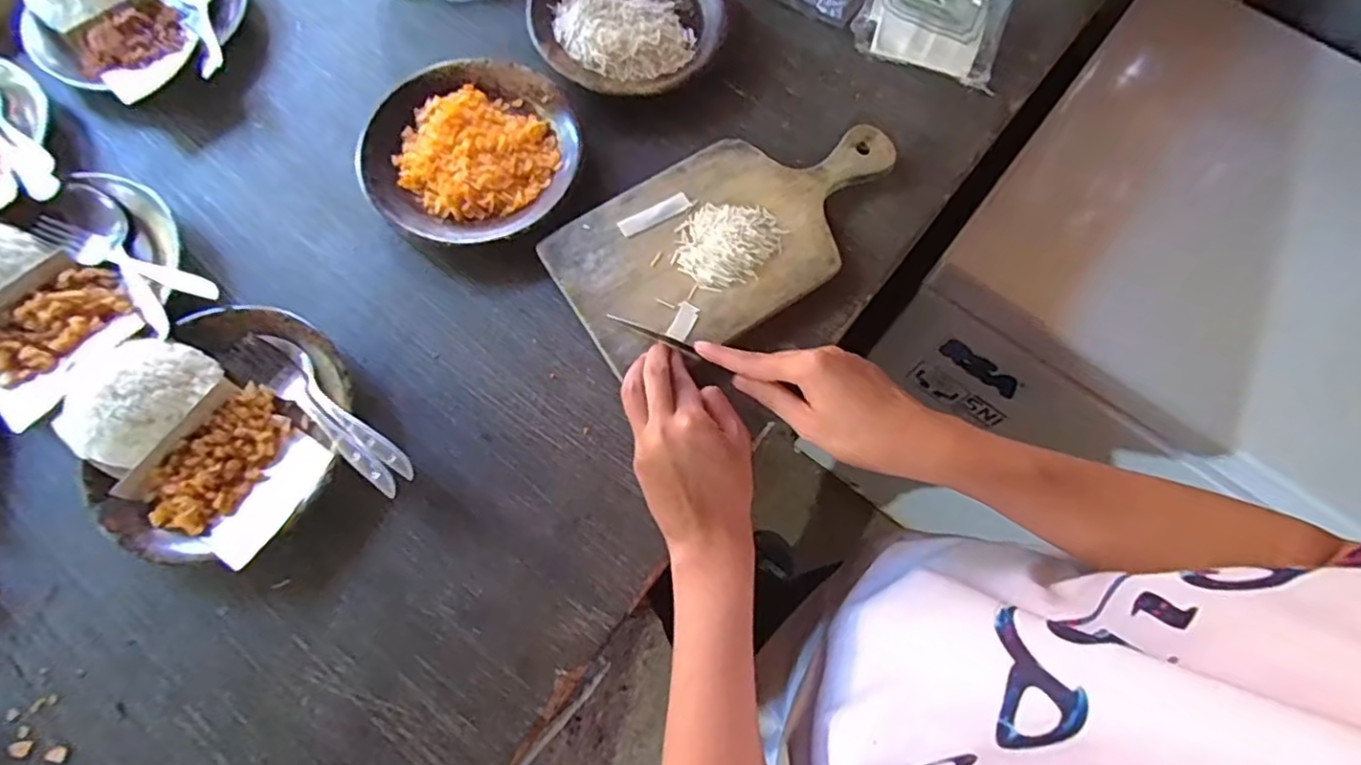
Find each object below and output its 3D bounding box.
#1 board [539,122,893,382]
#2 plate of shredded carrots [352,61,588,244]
[{"bbox_3d":[0.046,-0.135,0.537,0.306,0.026,0.168,-37,76,-12],"label":"board"},{"bbox_3d":[-0.180,-0.202,0.553,0.180,0.029,0.167,0,71,-1],"label":"plate of shredded carrots"}]

